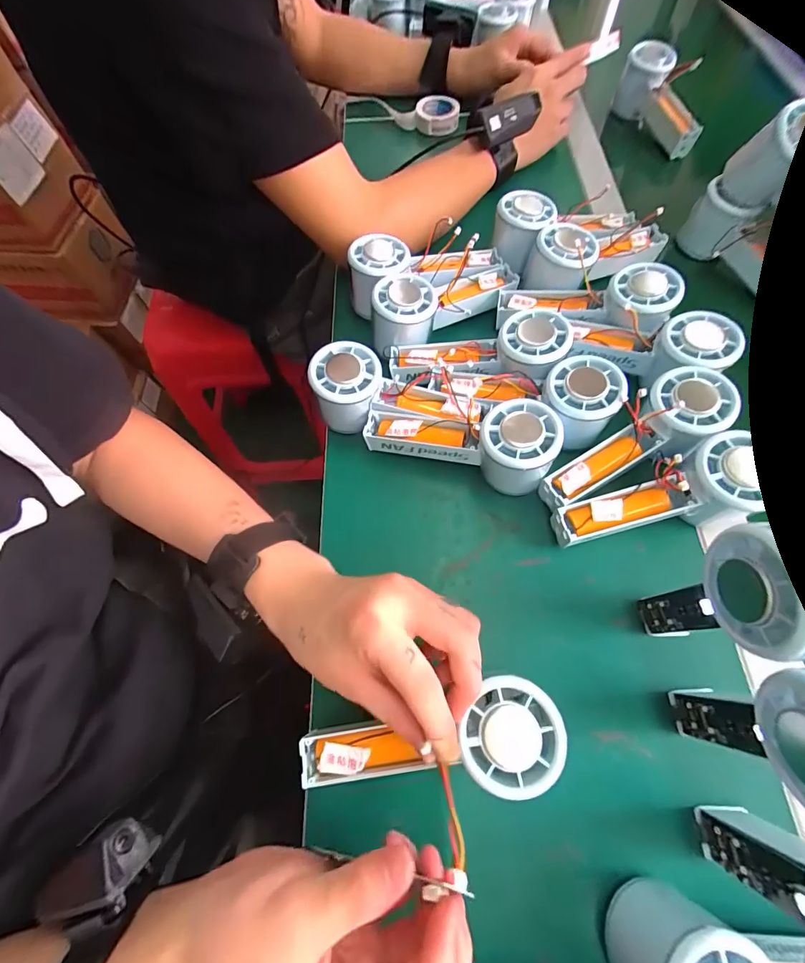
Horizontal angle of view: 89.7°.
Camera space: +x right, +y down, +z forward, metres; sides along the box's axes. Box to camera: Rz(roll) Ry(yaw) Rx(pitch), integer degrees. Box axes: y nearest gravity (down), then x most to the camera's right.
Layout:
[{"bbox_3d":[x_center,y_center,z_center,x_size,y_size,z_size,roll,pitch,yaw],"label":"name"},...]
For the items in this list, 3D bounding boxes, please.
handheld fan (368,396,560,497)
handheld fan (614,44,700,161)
[{"bbox_3d":[0.047,-0.029,0.329,0.152,0.059,0.055,8,64,21],"label":"handheld fan"},{"bbox_3d":[0.322,-0.488,0.511,0.052,0.072,0.157,-6,65,-2],"label":"handheld fan"}]

